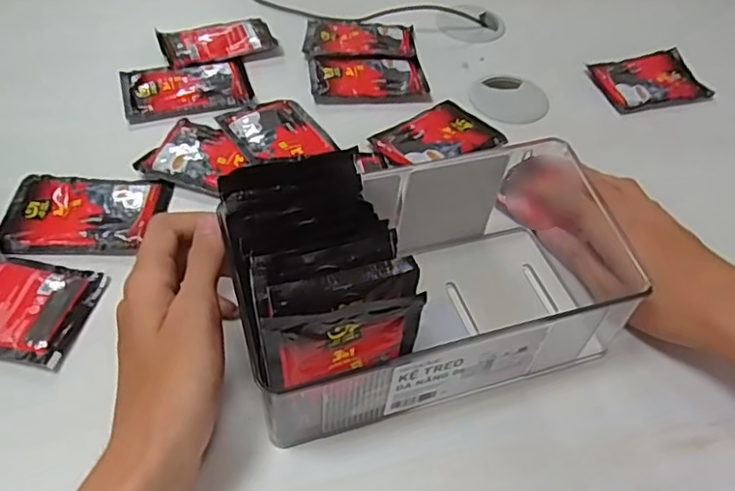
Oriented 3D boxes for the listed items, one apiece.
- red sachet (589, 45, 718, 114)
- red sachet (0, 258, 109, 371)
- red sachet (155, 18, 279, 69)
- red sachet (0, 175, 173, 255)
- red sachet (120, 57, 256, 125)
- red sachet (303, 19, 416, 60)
[{"bbox_3d":[0.255,-0.149,0.534,0.095,0.009,0.066,-15,54,-15],"label":"red sachet"},{"bbox_3d":[-0.205,0.034,0.344,0.081,0.007,0.063,10,52,4],"label":"red sachet"},{"bbox_3d":[-0.132,-0.183,0.527,0.099,0.004,0.058,-17,55,-16],"label":"red sachet"},{"bbox_3d":[-0.187,-0.021,0.395,0.098,0.006,0.068,1,52,-3],"label":"red sachet"},{"bbox_3d":[-0.147,-0.128,0.487,0.101,0.007,0.067,-8,53,-10],"label":"red sachet"},{"bbox_3d":[-0.007,-0.193,0.549,0.099,0.004,0.068,2,52,-2],"label":"red sachet"}]

